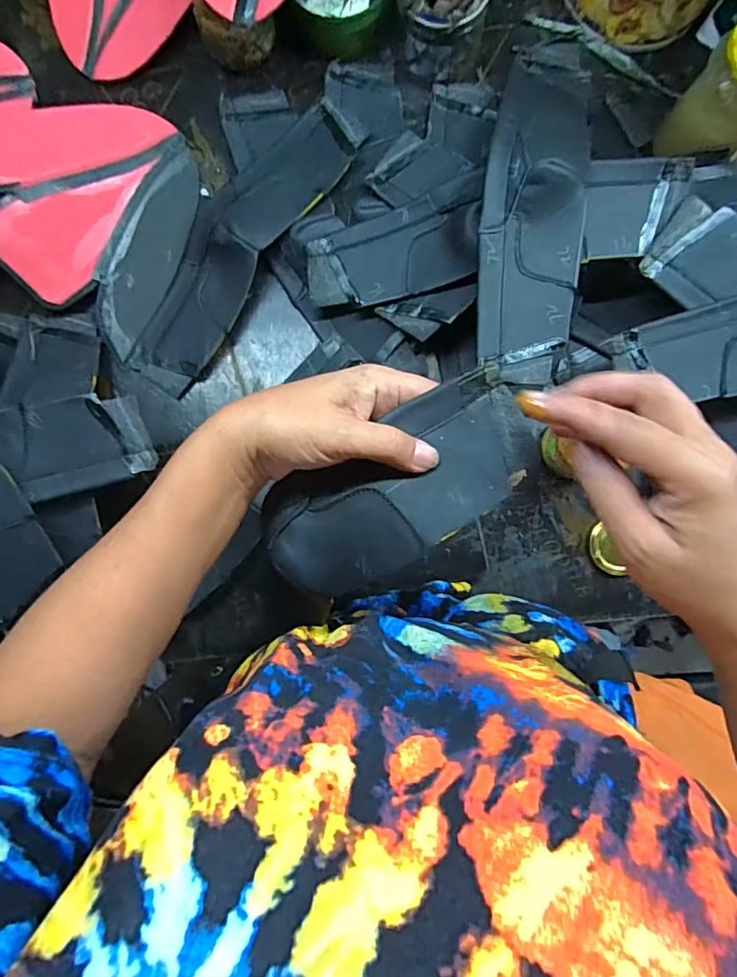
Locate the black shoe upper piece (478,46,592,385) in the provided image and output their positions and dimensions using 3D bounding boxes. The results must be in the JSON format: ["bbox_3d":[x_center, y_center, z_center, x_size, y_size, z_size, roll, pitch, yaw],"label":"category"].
[{"bbox_3d":[0.141,-0.247,0.459,0.089,0.069,0.315,7,90,2],"label":"black shoe upper piece"}]

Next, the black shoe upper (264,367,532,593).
[{"bbox_3d":[0.013,0.003,0.316,0.171,0.022,0.077,-32,89,13],"label":"black shoe upper"}]

